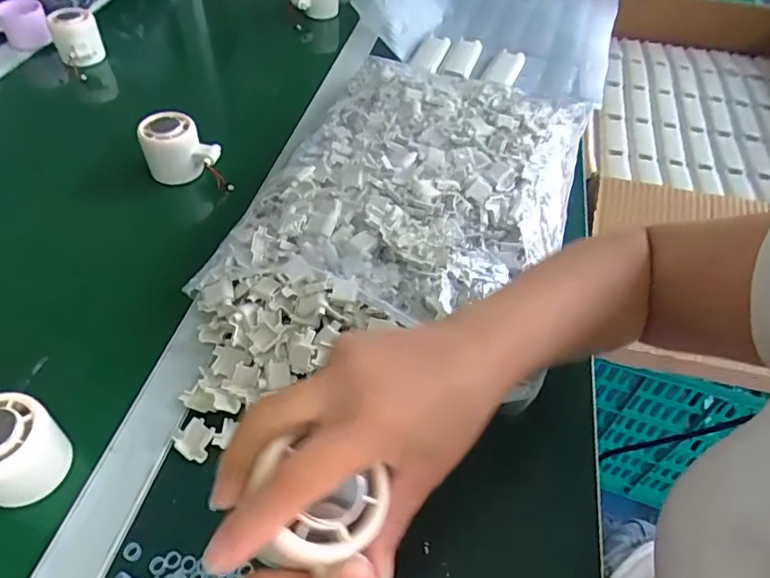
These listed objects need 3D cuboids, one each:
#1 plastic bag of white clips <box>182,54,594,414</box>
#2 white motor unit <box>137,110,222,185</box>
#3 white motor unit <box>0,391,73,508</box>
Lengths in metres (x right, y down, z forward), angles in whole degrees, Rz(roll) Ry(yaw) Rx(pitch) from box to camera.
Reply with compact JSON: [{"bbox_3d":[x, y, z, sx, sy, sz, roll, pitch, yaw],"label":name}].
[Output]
[{"bbox_3d":[0.041,-0.109,0.520,0.275,0.054,0.396,18,50,10],"label":"plastic bag of white clips"},{"bbox_3d":[-0.212,-0.145,0.558,0.070,0.058,0.051,-16,53,-18],"label":"white motor unit"},{"bbox_3d":[-0.240,0.105,0.347,0.051,0.053,0.054,2,49,-3],"label":"white motor unit"}]

